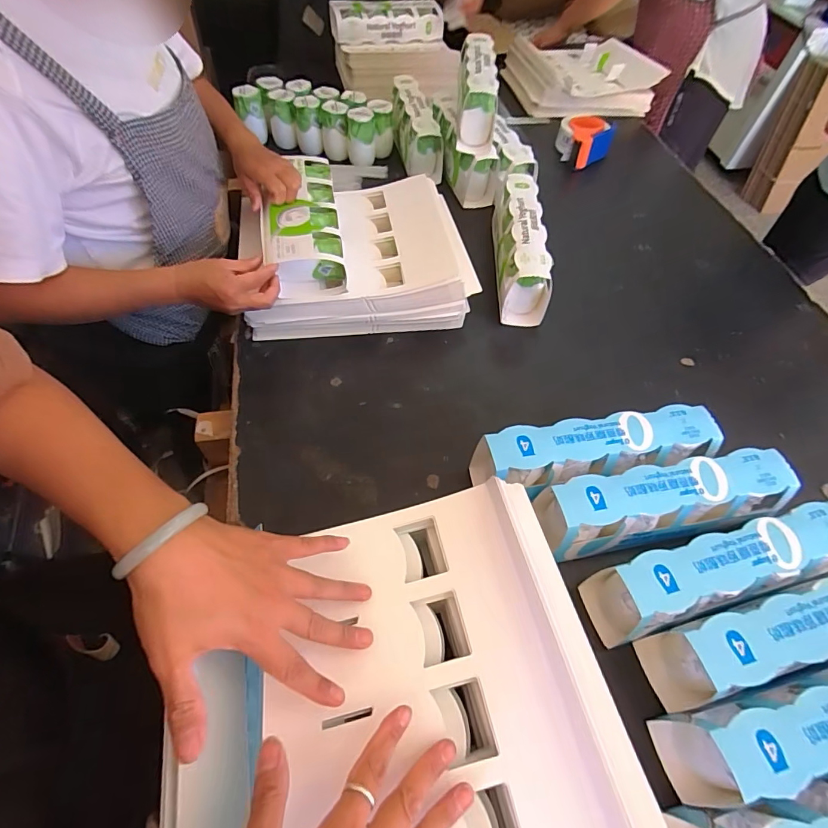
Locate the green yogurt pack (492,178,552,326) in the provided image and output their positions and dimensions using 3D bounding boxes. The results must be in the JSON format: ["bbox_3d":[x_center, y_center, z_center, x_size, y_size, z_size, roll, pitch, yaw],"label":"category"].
[{"bbox_3d":[0.177,-0.304,0.758,0.074,0.102,0.320,3,57,-2],"label":"green yogurt pack"}]

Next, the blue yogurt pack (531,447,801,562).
[{"bbox_3d":[0.270,0.104,0.494,0.269,0.095,0.071,-6,58,-8],"label":"blue yogurt pack"}]

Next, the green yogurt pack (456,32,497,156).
[{"bbox_3d":[0.118,-0.605,0.843,0.065,0.121,0.243,4,57,-1],"label":"green yogurt pack"}]

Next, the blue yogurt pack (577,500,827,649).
[{"bbox_3d":[0.318,0.161,0.461,0.266,0.097,0.064,-13,59,-12],"label":"blue yogurt pack"}]

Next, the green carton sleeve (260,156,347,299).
[{"bbox_3d":[-0.169,-0.286,0.673,0.105,0.070,0.251,-7,58,-9],"label":"green carton sleeve"}]

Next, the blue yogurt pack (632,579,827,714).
[{"bbox_3d":[0.365,0.208,0.432,0.269,0.097,0.067,-13,59,-13],"label":"blue yogurt pack"}]

